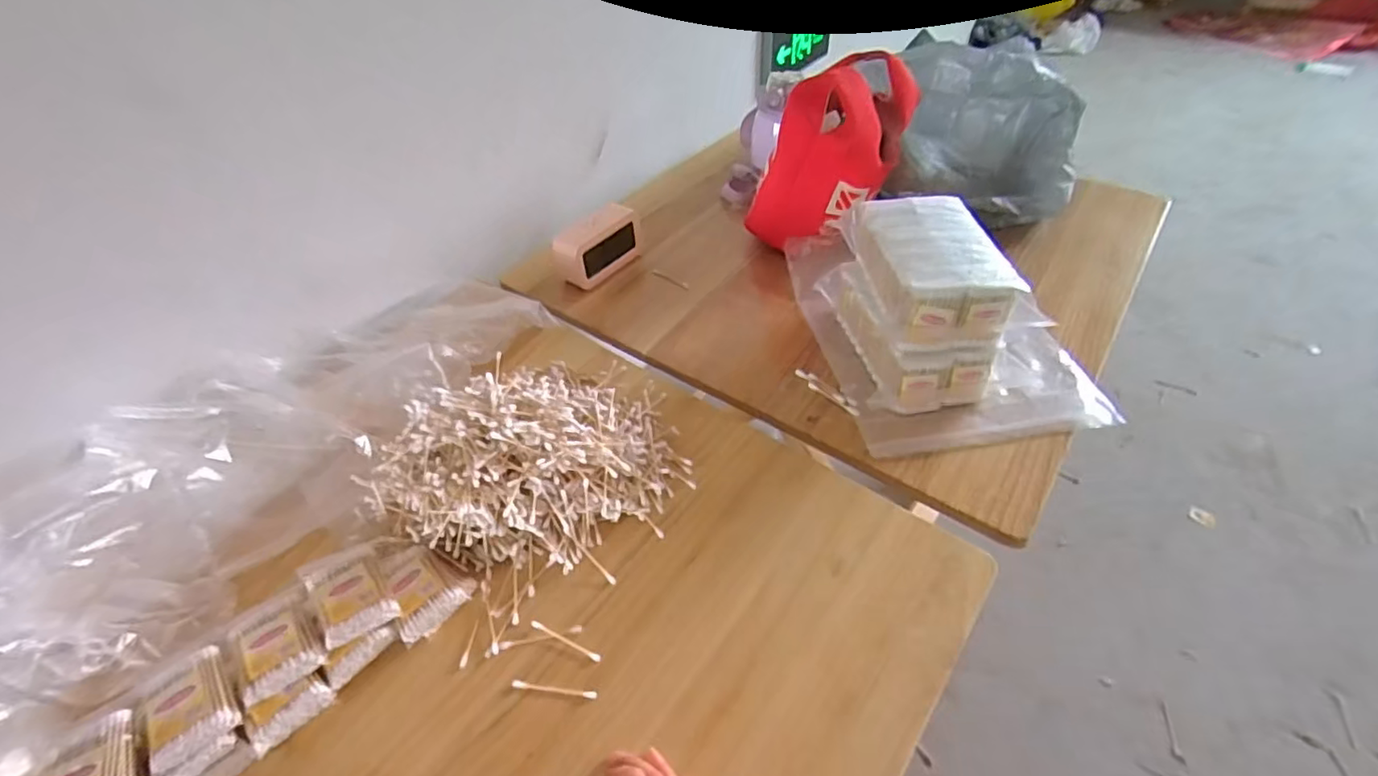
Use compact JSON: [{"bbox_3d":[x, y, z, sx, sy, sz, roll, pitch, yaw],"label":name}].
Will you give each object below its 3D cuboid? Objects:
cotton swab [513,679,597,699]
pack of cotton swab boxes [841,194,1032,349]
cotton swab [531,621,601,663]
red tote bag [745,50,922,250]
[{"bbox_3d":[-0.112,0.250,0.507,0.073,0.004,0.006,3,47,10],"label":"cotton swab"},{"bbox_3d":[0.274,-0.151,0.706,0.131,0.072,0.226,-6,45,-1],"label":"pack of cotton swab boxes"},{"bbox_3d":[-0.109,0.221,0.534,0.073,0.004,0.006,18,51,22],"label":"cotton swab"},{"bbox_3d":[0.207,-0.349,0.897,0.188,0.241,0.218,18,51,22],"label":"red tote bag"}]

